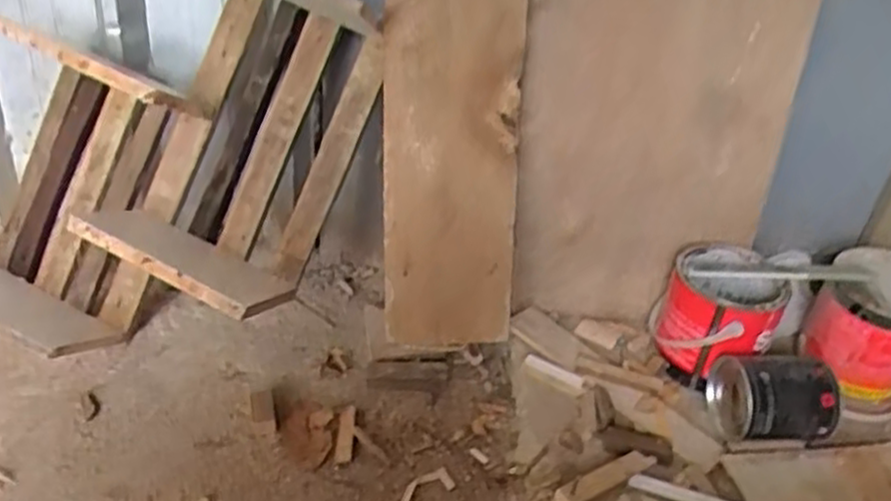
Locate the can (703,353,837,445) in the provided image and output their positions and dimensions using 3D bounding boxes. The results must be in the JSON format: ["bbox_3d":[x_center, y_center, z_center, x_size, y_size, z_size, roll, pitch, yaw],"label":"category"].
[{"bbox_3d":[0.427,0.189,1.002,0.139,0.094,0.100,5,35,-3],"label":"can"}]

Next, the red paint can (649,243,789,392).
[{"bbox_3d":[0.381,0.092,1.099,0.157,0.141,0.154,17,37,15],"label":"red paint can"}]

